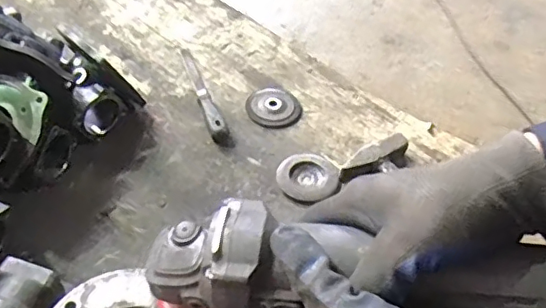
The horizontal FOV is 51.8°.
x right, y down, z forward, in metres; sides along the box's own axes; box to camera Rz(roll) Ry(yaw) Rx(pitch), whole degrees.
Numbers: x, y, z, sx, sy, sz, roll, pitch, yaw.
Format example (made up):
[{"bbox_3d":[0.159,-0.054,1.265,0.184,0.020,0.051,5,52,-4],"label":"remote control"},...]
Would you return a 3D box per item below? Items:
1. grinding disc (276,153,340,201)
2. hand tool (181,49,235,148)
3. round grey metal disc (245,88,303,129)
[{"bbox_3d":[0.055,0.035,0.889,0.091,0.013,0.089,3,47,-3],"label":"grinding disc"},{"bbox_3d":[-0.127,-0.116,1.002,0.030,0.027,0.271,-13,50,-18],"label":"hand tool"},{"bbox_3d":[0.003,-0.084,1.001,0.099,0.009,0.095,3,47,-3],"label":"round grey metal disc"}]

